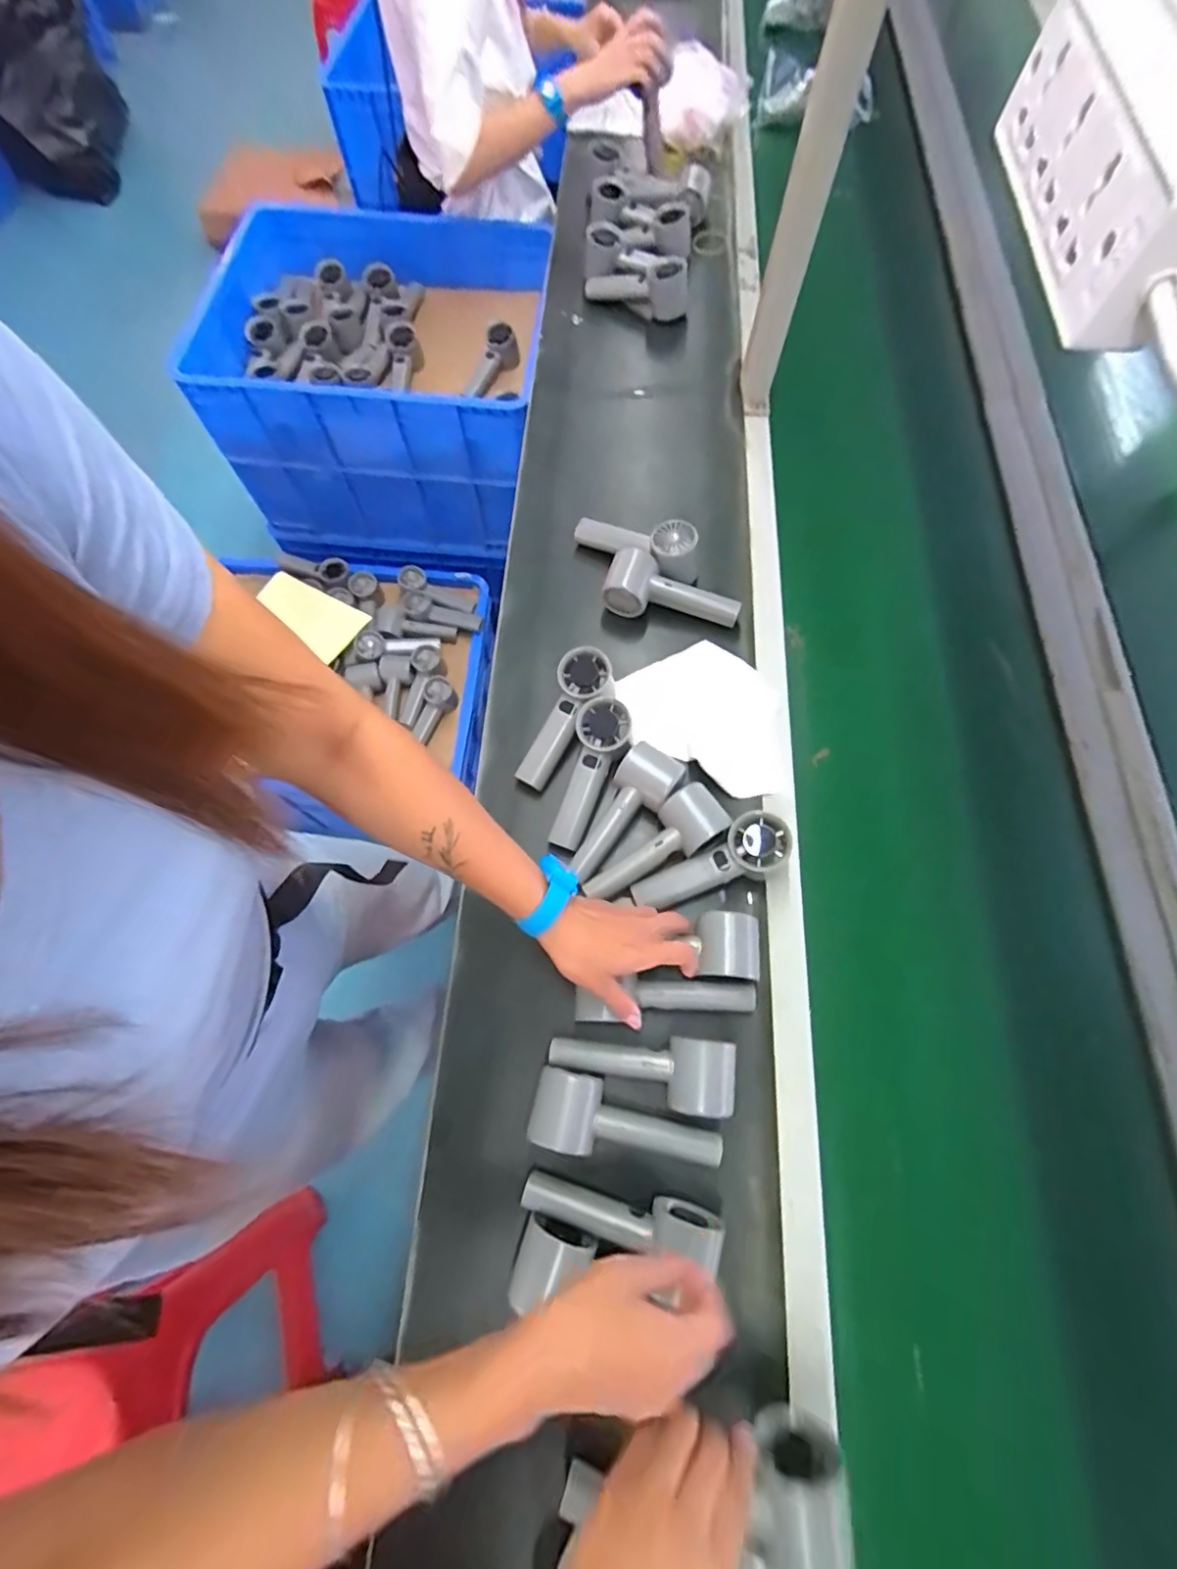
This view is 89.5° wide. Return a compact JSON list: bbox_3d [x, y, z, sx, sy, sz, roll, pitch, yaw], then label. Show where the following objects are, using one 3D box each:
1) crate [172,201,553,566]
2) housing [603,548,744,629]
[{"bbox_3d":[-0.388,-0.788,1.206,0.603,0.356,0.528,2,69,0],"label":"crate"},{"bbox_3d":[0.095,-0.214,0.703,0.159,0.060,0.060,23,71,8],"label":"housing"}]

